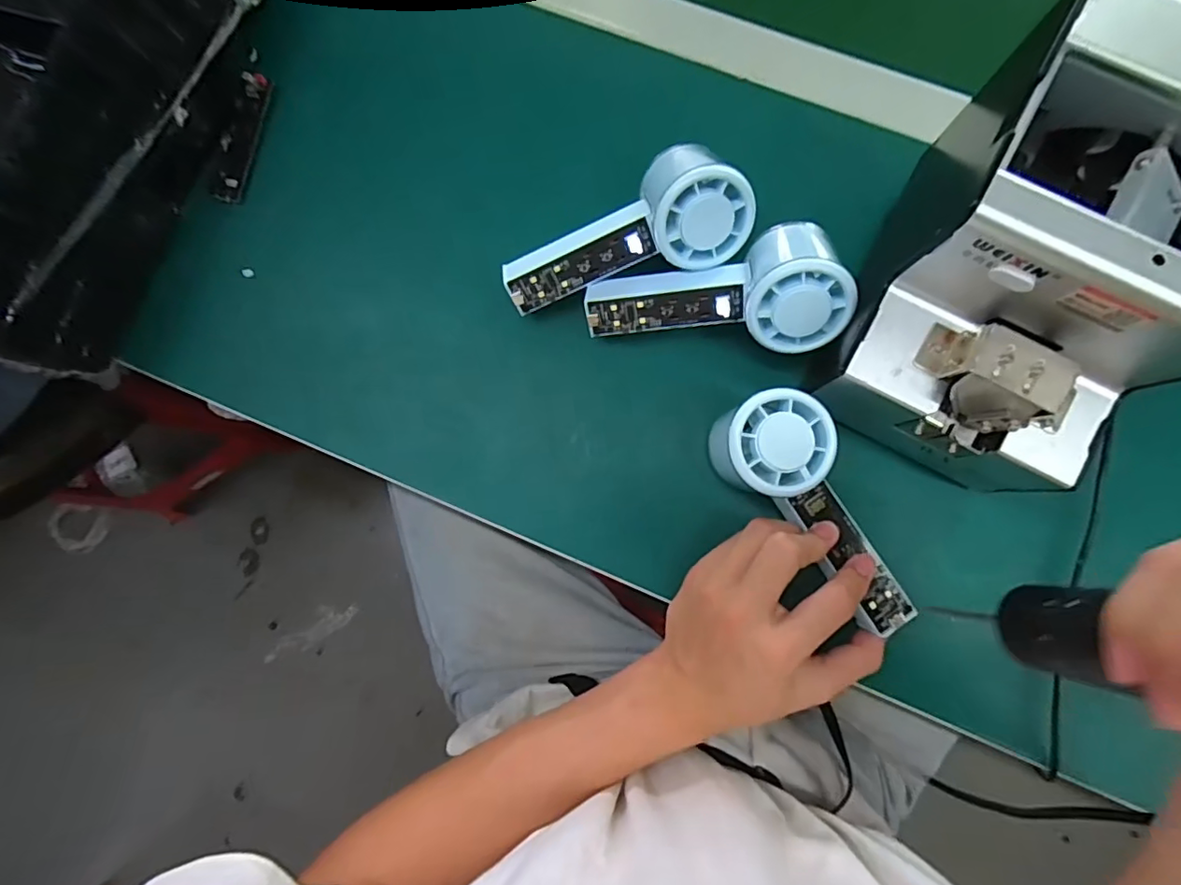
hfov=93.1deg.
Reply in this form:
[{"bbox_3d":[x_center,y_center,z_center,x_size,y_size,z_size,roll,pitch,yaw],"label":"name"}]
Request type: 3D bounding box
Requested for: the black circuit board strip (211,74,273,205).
[{"bbox_3d":[-0.245,-0.215,0.394,0.022,0.008,0.093,14,88,5],"label":"black circuit board strip"}]

